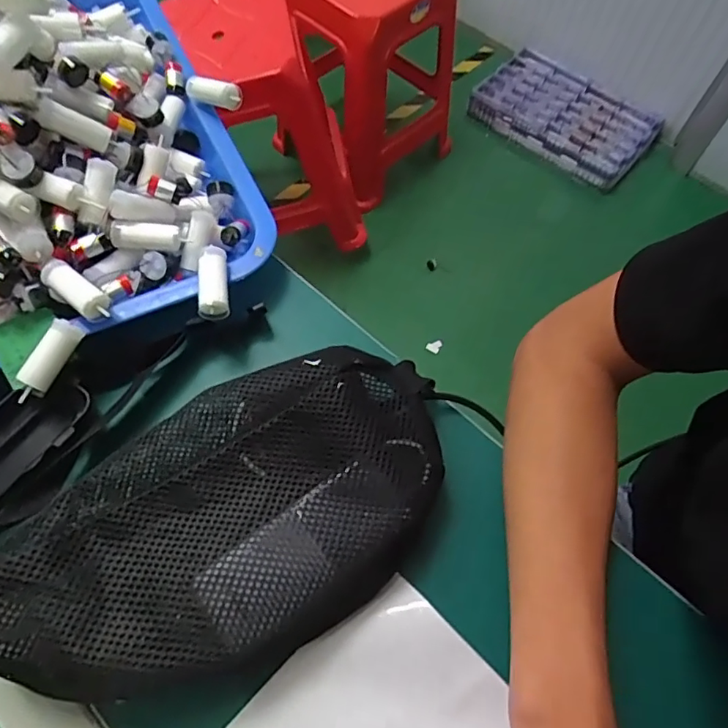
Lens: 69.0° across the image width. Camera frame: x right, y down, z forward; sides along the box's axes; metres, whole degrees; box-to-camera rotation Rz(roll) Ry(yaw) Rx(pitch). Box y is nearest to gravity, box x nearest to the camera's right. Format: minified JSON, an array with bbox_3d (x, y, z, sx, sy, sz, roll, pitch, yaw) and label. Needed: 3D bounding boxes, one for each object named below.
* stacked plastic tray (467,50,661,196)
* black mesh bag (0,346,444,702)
[{"bbox_3d":[0.576,-0.726,1.538,0.490,0.092,0.276,38,67,19],"label":"stacked plastic tray"},{"bbox_3d":[-0.076,0.096,0.323,0.282,0.074,0.151,-31,66,-16],"label":"black mesh bag"}]

